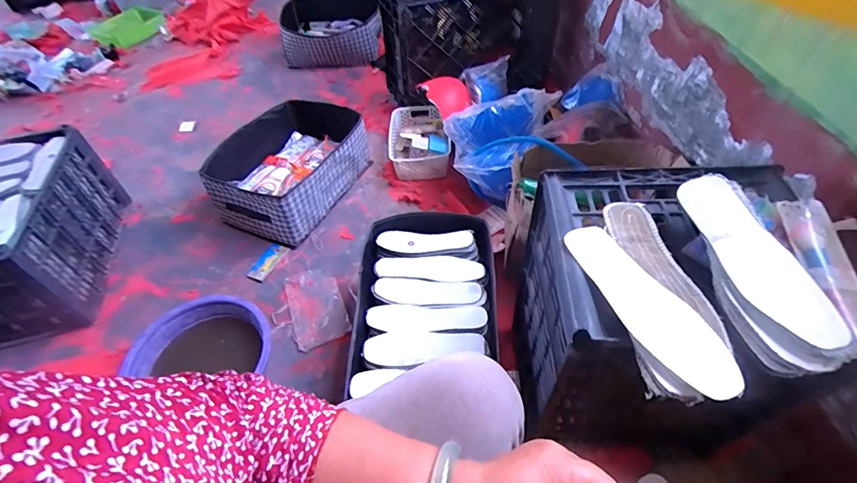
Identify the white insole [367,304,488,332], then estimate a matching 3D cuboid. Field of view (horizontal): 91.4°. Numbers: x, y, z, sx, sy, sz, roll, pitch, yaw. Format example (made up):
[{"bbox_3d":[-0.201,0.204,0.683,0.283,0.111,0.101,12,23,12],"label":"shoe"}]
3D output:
[{"bbox_3d":[-0.004,0.151,0.824,0.229,0.027,0.070,0,49,4],"label":"white insole"}]

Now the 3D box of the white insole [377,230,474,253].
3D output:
[{"bbox_3d":[-0.009,0.000,0.970,0.217,0.021,0.055,-2,49,3],"label":"white insole"}]

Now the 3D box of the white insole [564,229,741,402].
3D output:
[{"bbox_3d":[0.234,0.063,0.454,0.064,0.014,0.226,-21,50,-11],"label":"white insole"}]

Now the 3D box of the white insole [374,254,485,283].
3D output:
[{"bbox_3d":[0.004,0.054,0.924,0.229,0.021,0.079,3,50,7],"label":"white insole"}]

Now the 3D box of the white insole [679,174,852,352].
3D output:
[{"bbox_3d":[0.348,0.010,0.445,0.071,0.015,0.217,-9,52,3],"label":"white insole"}]

